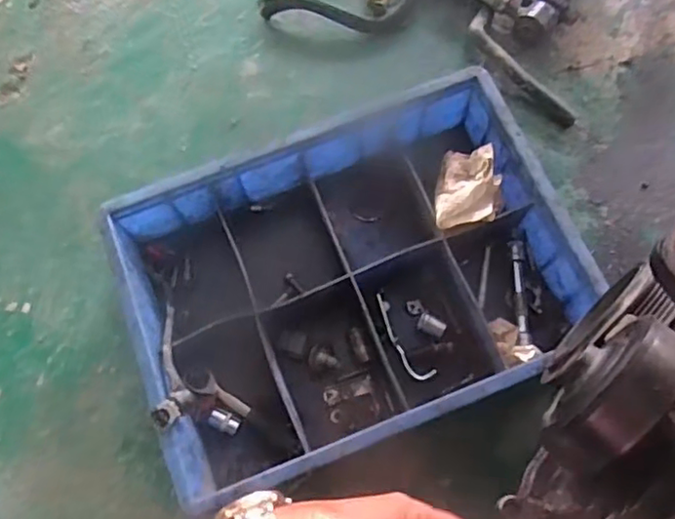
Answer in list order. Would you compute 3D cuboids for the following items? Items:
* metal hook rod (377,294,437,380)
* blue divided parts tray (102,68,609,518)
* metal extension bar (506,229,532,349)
[{"bbox_3d":[0.065,0.085,0.663,0.024,0.008,0.103,-35,71,1],"label":"metal hook rod"},{"bbox_3d":[0.013,0.023,0.653,0.429,0.099,0.307,-21,72,-5],"label":"blue divided parts tray"},{"bbox_3d":[0.196,0.030,0.673,0.019,0.016,0.126,0,71,2],"label":"metal extension bar"}]

